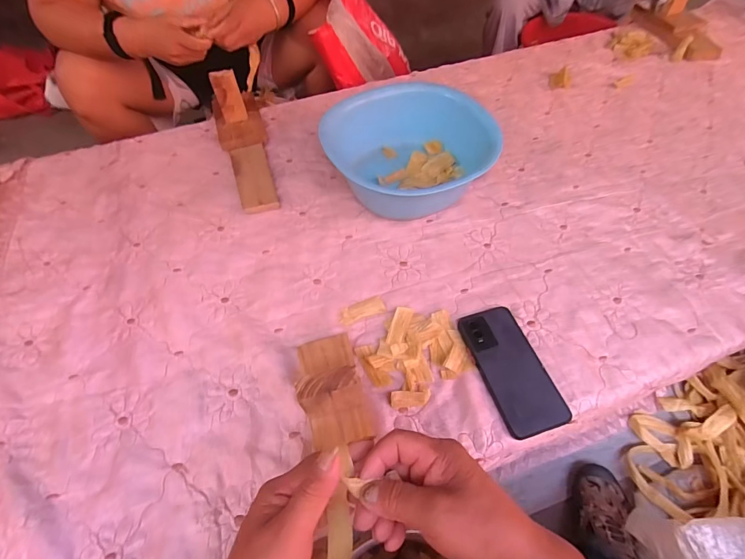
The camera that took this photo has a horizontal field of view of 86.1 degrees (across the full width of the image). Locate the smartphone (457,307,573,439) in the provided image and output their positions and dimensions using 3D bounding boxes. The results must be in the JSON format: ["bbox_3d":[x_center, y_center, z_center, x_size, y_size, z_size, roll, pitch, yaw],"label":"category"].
[{"bbox_3d":[0.176,0.110,0.507,0.079,0.013,0.164,-15,58,-9],"label":"smartphone"}]

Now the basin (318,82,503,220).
[{"bbox_3d":[0.049,-0.210,0.671,0.228,0.118,0.228,-1,57,1],"label":"basin"}]

